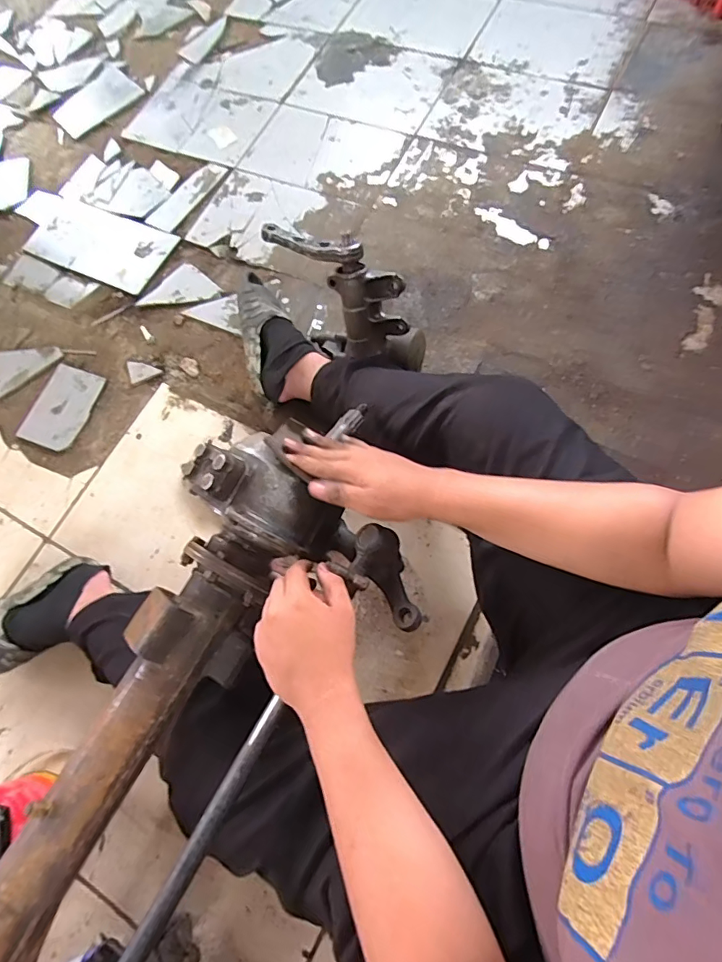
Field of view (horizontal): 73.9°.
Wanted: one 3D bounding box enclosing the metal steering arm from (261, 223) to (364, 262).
[{"bbox_3d":[-0.080,-0.388,0.783,0.173,0.035,0.030,20,74,12],"label":"metal steering arm"}]

